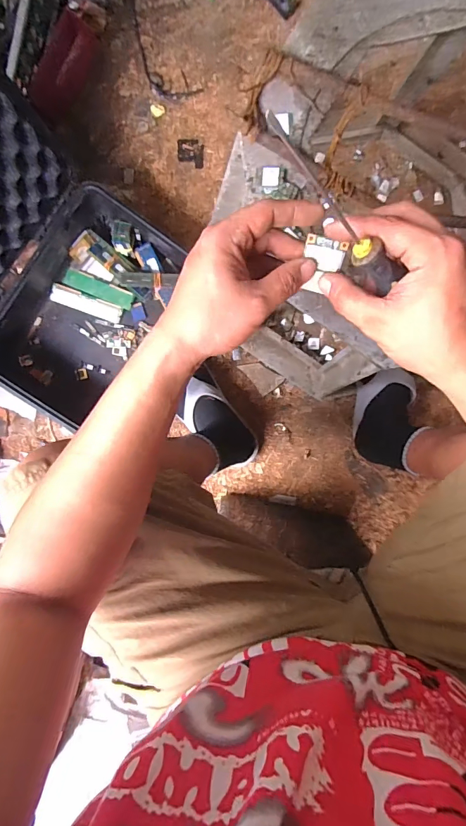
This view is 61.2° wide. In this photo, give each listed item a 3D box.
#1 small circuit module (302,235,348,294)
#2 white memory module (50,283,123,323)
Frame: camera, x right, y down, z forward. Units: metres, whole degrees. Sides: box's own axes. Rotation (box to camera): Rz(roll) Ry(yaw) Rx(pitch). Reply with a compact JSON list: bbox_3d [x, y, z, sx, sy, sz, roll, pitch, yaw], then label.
[{"bbox_3d":[0.065,-0.108,0.290,0.029,0.004,0.038,12,116,-1],"label":"small circuit module"},{"bbox_3d":[-0.274,-0.204,0.739,0.128,0.006,0.035,19,82,-7],"label":"white memory module"}]

